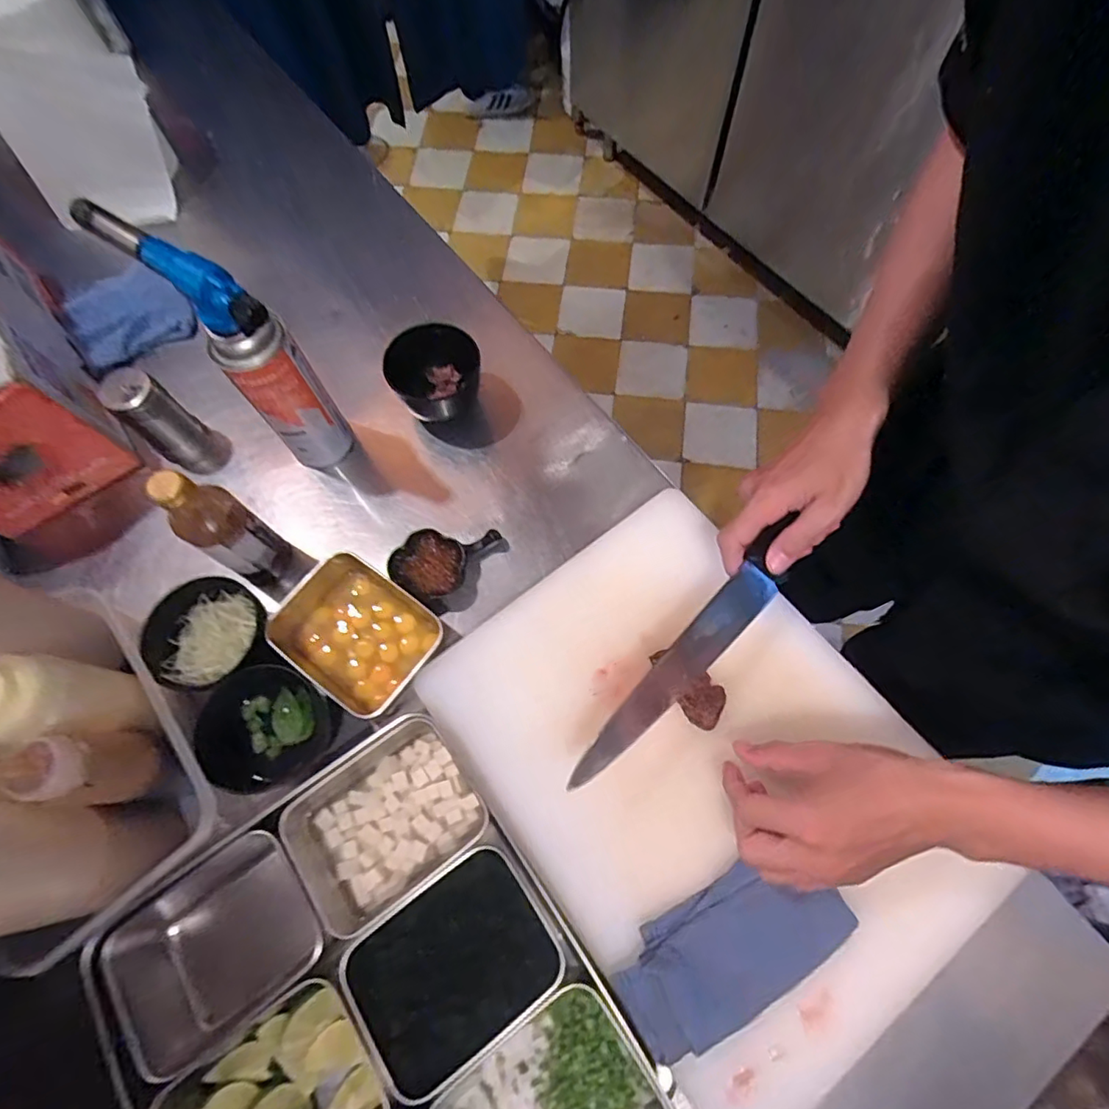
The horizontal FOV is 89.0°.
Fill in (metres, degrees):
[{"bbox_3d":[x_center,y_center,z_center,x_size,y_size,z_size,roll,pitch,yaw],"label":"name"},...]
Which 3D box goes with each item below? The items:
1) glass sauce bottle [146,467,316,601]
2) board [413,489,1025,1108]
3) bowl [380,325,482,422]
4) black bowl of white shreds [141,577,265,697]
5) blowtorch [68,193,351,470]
[{"bbox_3d":[-0.281,-0.019,0.490,0.052,0.149,0.054,32,73,13],"label":"glass sauce bottle"},{"bbox_3d":[0.118,0.164,0.459,0.300,0.042,0.395,-36,72,-12],"label":"board"},{"bbox_3d":[-0.129,-0.196,0.615,0.097,0.060,0.091,0,69,1],"label":"bowl"},{"bbox_3d":[-0.308,0.075,0.509,0.093,0.050,0.092,0,69,1],"label":"black bowl of white shreds"},{"bbox_3d":[-0.285,-0.188,0.523,0.147,0.230,0.062,41,75,15],"label":"blowtorch"}]

